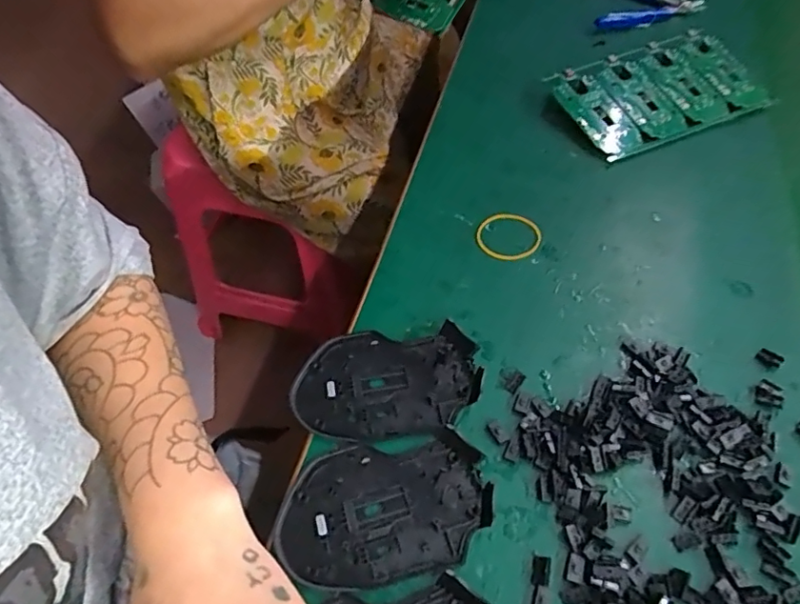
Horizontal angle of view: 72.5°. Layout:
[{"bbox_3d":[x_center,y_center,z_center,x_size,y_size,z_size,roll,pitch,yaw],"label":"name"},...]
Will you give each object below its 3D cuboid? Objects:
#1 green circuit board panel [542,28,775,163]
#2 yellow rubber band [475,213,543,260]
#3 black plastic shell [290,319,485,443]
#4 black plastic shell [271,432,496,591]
[{"bbox_3d":[0.234,-0.192,0.493,0.177,0.026,0.101,-19,57,-12],"label":"green circuit board panel"},{"bbox_3d":[0.081,-0.050,0.413,0.044,0.005,0.047,-3,60,6],"label":"yellow rubber band"},{"bbox_3d":[-0.008,0.049,0.340,0.113,0.012,0.069,-1,55,0],"label":"black plastic shell"},{"bbox_3d":[-0.009,0.111,0.297,0.112,0.010,0.071,-9,56,-5],"label":"black plastic shell"}]

